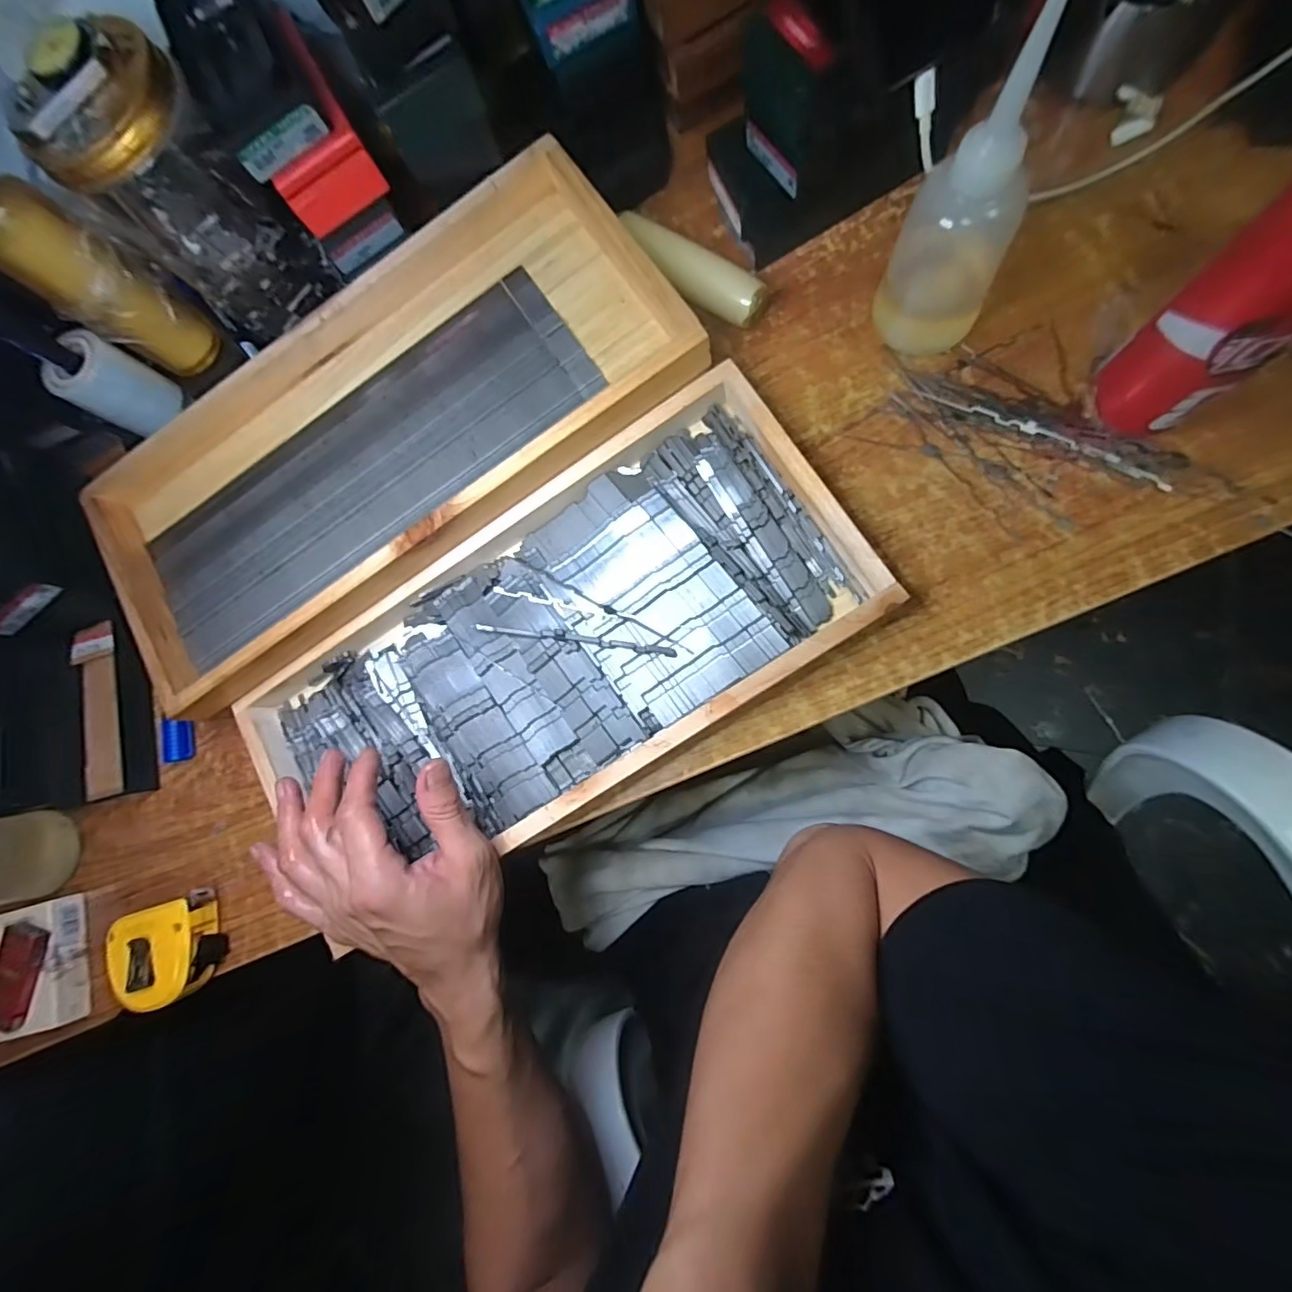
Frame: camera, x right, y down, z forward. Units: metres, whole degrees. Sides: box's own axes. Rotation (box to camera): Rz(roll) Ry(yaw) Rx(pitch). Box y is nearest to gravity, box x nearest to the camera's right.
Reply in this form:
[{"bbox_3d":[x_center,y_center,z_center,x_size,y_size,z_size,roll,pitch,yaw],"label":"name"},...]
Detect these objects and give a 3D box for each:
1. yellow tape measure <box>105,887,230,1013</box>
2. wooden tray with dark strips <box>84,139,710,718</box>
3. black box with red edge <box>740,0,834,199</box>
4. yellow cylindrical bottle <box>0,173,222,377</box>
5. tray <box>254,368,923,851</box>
[{"bbox_3d":[-0.339,0.217,0.392,0.063,0.029,0.065,-22,81,4],"label":"yellow tape measure"},{"bbox_3d":[-0.193,-0.152,0.381,0.419,0.035,0.210,-33,80,3],"label":"wooden tray with dark strips"},{"bbox_3d":[0.077,-0.305,0.309,0.024,0.058,0.059,-29,80,3],"label":"black box with red edge"},{"bbox_3d":[-0.389,-0.257,0.401,0.052,0.132,0.055,-1,83,7],"label":"yellow cylindrical bottle"},{"bbox_3d":[-0.066,0.007,0.372,0.417,0.038,0.193,-33,82,4],"label":"tray"}]

